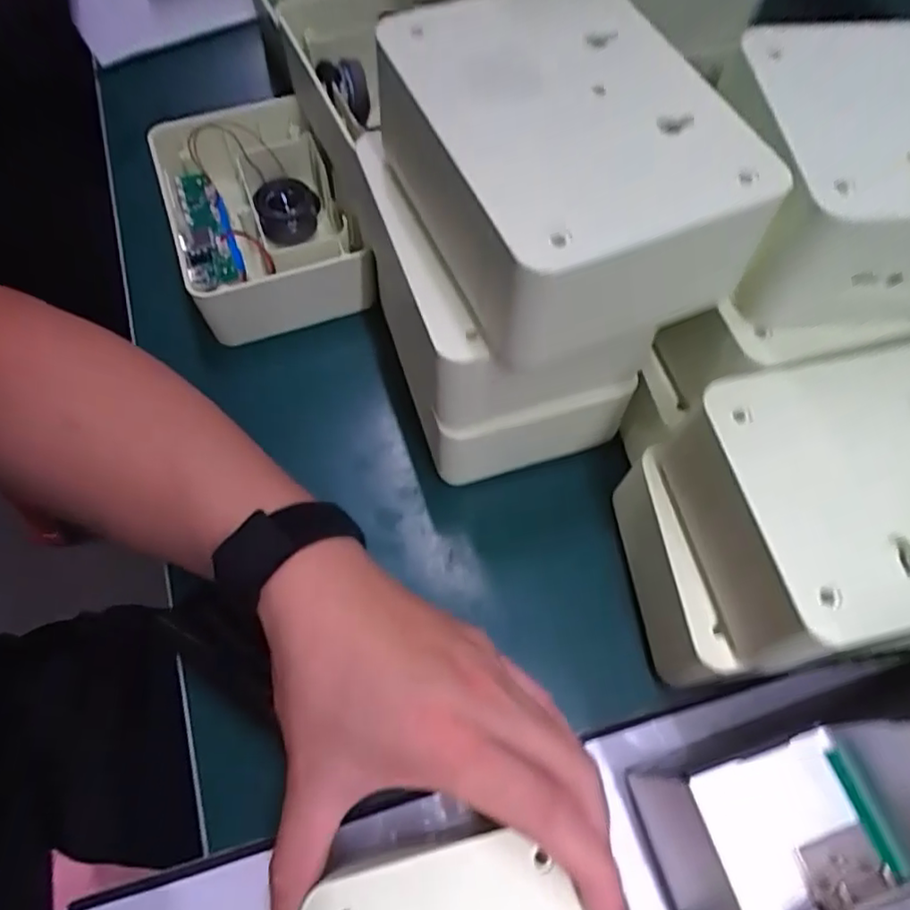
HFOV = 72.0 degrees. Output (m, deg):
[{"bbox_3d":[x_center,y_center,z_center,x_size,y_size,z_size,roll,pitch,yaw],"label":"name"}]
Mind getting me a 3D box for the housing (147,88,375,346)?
[{"bbox_3d":[-0.124,-0.154,0.394,0.099,0.057,0.158,-19,66,-12],"label":"housing"}]

